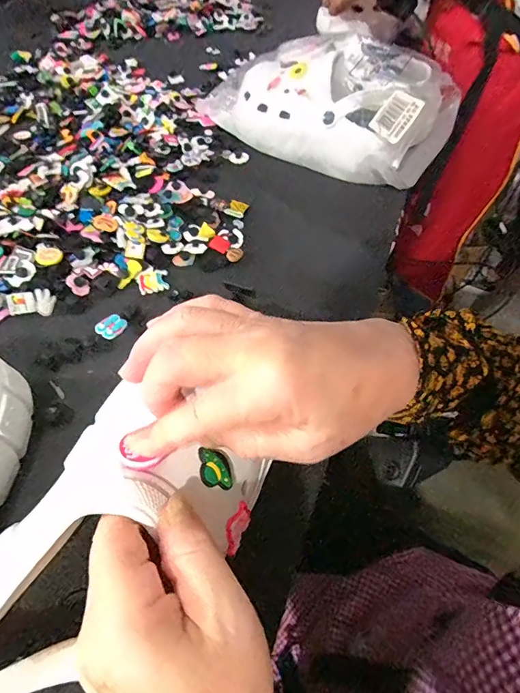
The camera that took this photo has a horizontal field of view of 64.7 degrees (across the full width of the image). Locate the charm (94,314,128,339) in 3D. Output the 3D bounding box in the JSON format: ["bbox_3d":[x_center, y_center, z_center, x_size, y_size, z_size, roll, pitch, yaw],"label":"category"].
[{"bbox_3d":[-0.145,-0.021,0.400,0.026,0.004,0.027,30,60,18],"label":"charm"}]

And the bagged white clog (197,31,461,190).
[{"bbox_3d":[0.100,-0.342,0.567,0.289,0.106,0.206,29,59,17],"label":"bagged white clog"}]

